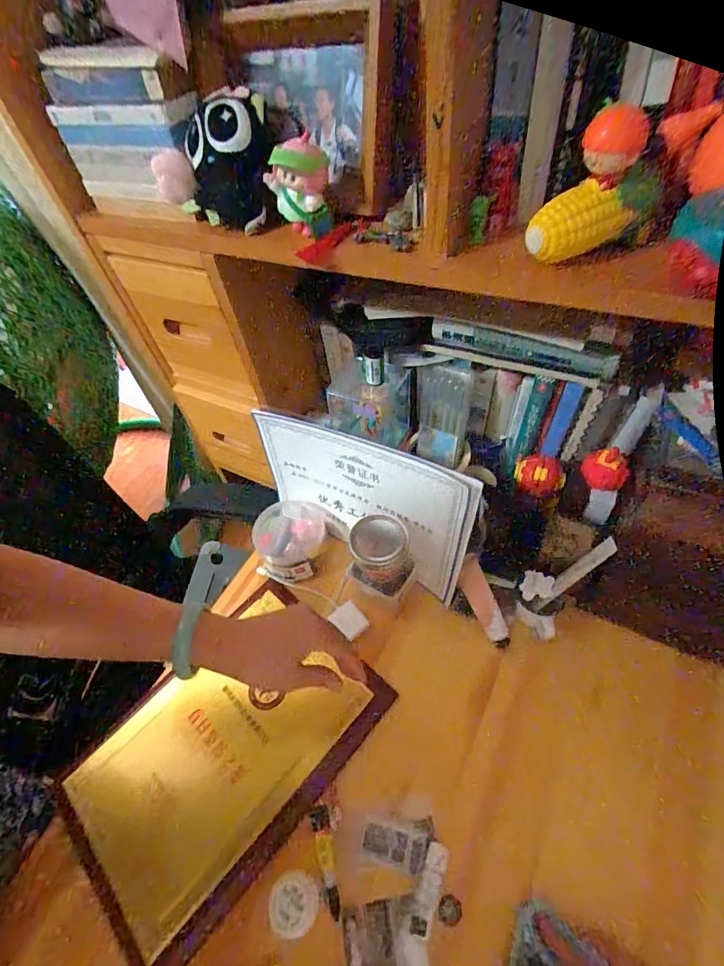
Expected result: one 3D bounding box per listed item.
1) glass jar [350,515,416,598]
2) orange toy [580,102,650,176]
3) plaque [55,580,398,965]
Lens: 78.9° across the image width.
[{"bbox_3d":[0.023,0.093,0.543,0.078,0.086,0.072,-5,51,6],"label":"glass jar"},{"bbox_3d":[0.160,-0.217,0.277,0.034,0.030,0.032,17,57,21],"label":"orange toy"},{"bbox_3d":[-0.158,0.291,0.495,0.239,0.033,0.322,34,60,29],"label":"plaque"}]

